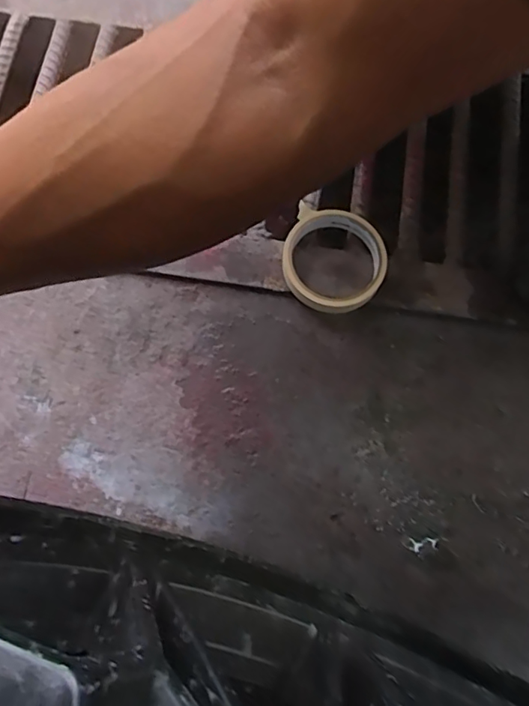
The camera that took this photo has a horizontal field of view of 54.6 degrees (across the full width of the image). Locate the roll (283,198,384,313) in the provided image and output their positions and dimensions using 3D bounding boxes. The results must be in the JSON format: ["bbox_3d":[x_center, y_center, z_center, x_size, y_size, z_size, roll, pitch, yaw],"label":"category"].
[{"bbox_3d":[0.061,-0.084,0.452,0.089,0.027,0.095,0,76,0],"label":"roll"}]

